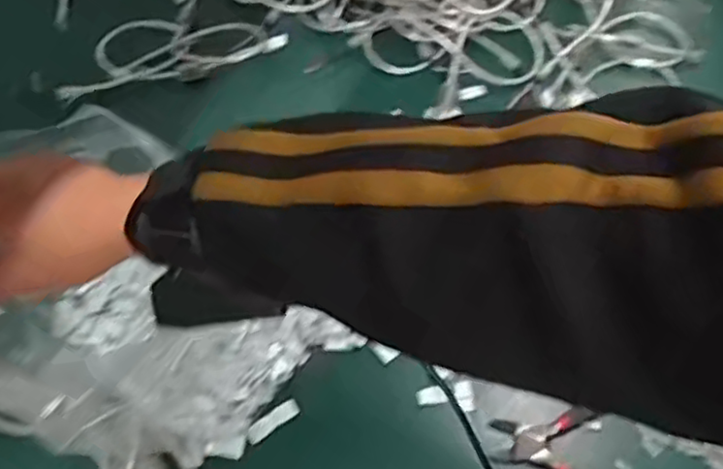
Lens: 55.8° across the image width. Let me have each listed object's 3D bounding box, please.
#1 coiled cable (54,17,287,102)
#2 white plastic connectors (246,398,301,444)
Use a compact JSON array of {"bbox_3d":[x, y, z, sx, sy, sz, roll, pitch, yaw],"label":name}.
[{"bbox_3d":[-0.185,-0.190,0.668,0.210,0.025,0.109,-9,60,-6],"label":"coiled cable"},{"bbox_3d":[-0.063,0.132,0.484,0.041,0.009,0.012,-35,66,-19],"label":"white plastic connectors"}]

